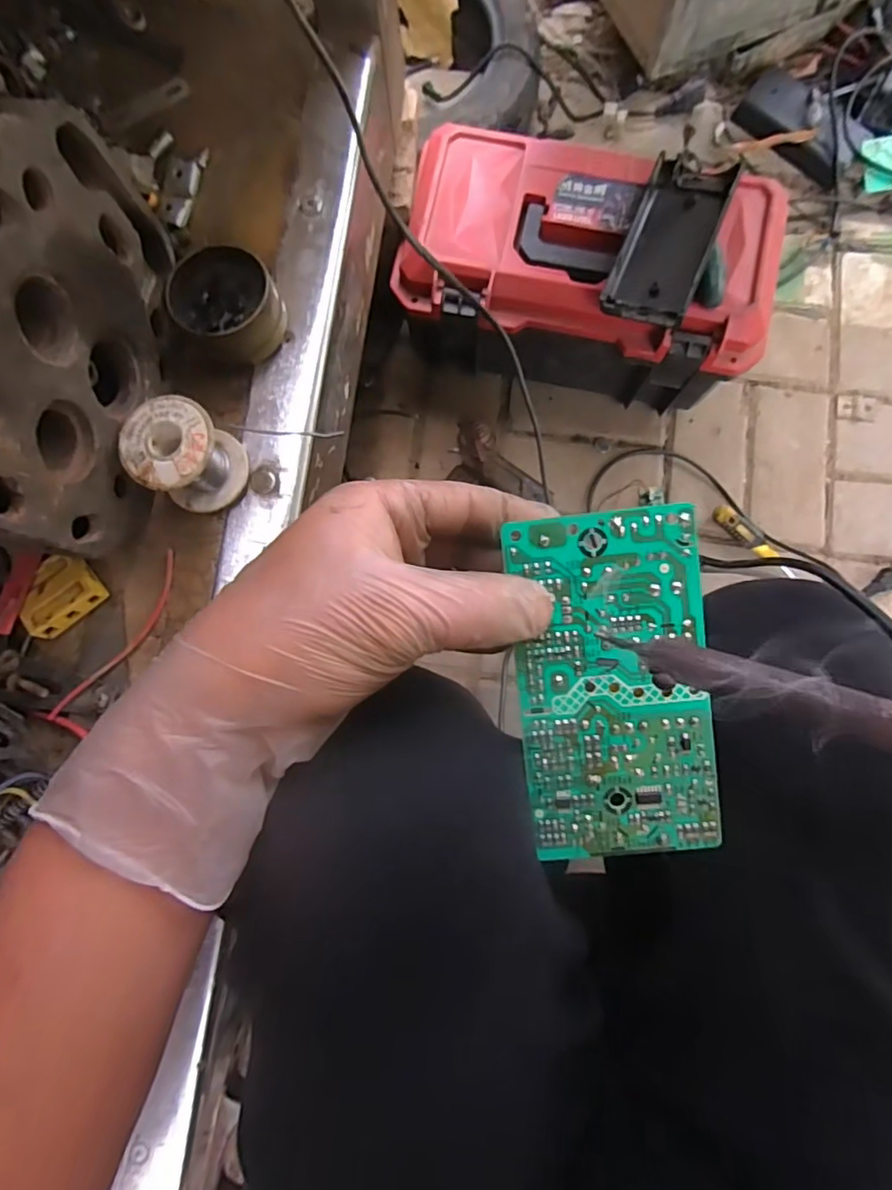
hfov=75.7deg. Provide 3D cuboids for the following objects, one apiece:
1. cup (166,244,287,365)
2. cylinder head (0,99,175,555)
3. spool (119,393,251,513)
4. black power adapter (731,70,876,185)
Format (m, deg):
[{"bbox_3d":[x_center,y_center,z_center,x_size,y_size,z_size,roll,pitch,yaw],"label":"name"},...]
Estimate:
[{"bbox_3d":[-0.141,-0.187,0.370,0.063,0.029,0.069,0,84,1],"label":"cup"},{"bbox_3d":[-0.223,-0.131,0.290,0.084,0.132,0.205,5,84,2],"label":"cylinder head"},{"bbox_3d":[-0.156,-0.083,0.346,0.049,0.052,0.053,0,84,1],"label":"spool"},{"bbox_3d":[0.453,-0.599,0.735,0.158,0.037,0.079,40,86,5],"label":"black power adapter"}]

